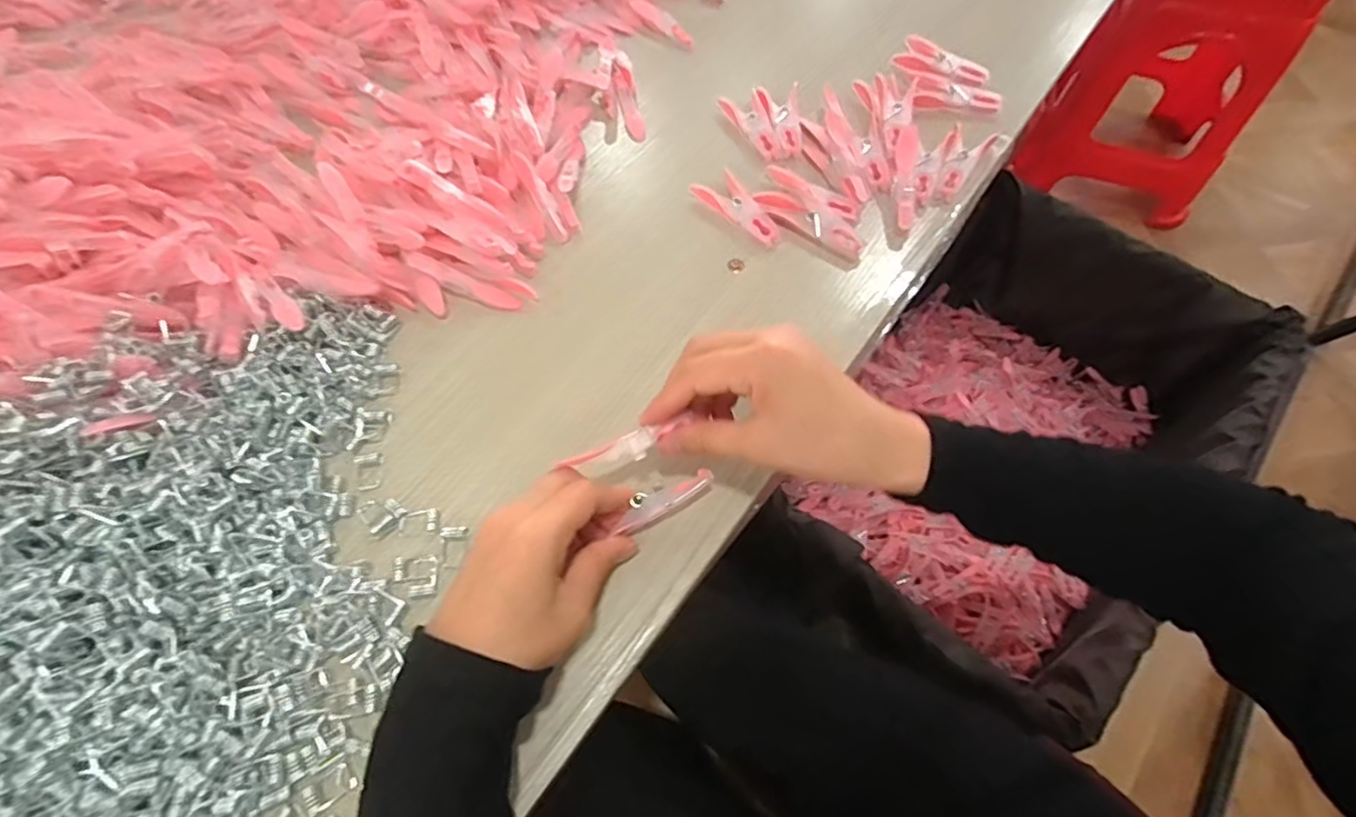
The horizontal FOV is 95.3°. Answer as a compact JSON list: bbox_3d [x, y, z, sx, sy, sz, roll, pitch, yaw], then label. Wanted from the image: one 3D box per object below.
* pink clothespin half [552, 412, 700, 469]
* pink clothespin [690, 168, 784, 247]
[{"bbox_3d":[-0.024,0.020,0.329,0.075,0.010,0.013,-22,64,-6],"label":"pink clothespin half"},{"bbox_3d":[0.043,-0.147,0.457,0.034,0.009,0.077,-28,65,-12],"label":"pink clothespin"}]

